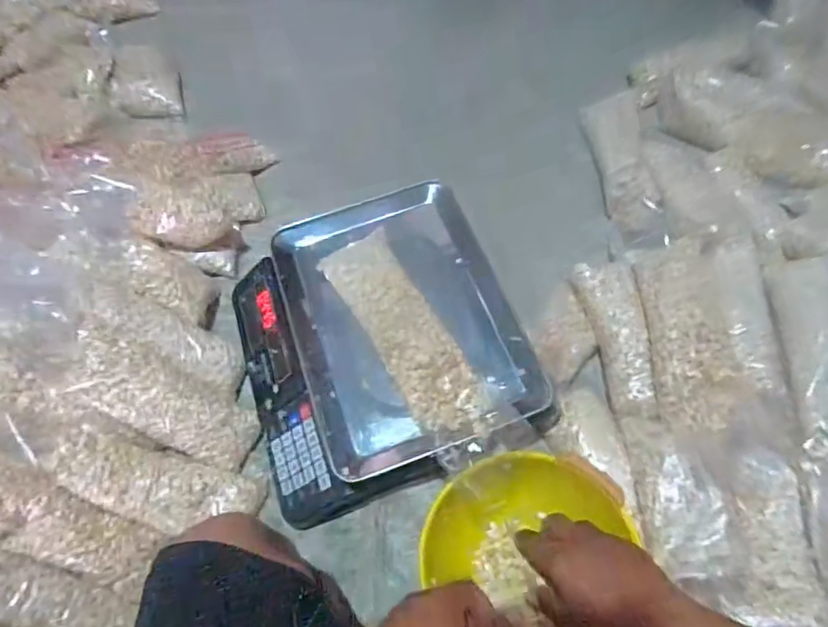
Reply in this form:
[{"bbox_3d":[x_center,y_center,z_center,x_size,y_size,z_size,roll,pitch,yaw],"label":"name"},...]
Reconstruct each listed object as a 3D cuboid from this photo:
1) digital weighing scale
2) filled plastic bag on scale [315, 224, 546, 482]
[{"bbox_3d":[-0.047,0.032,0.637,0.326,0.090,0.346,-19,63,-6],"label":"digital weighing scale"},{"bbox_3d":[0.005,0.036,0.571,0.093,0.049,0.295,-31,65,-12],"label":"filled plastic bag on scale"}]

